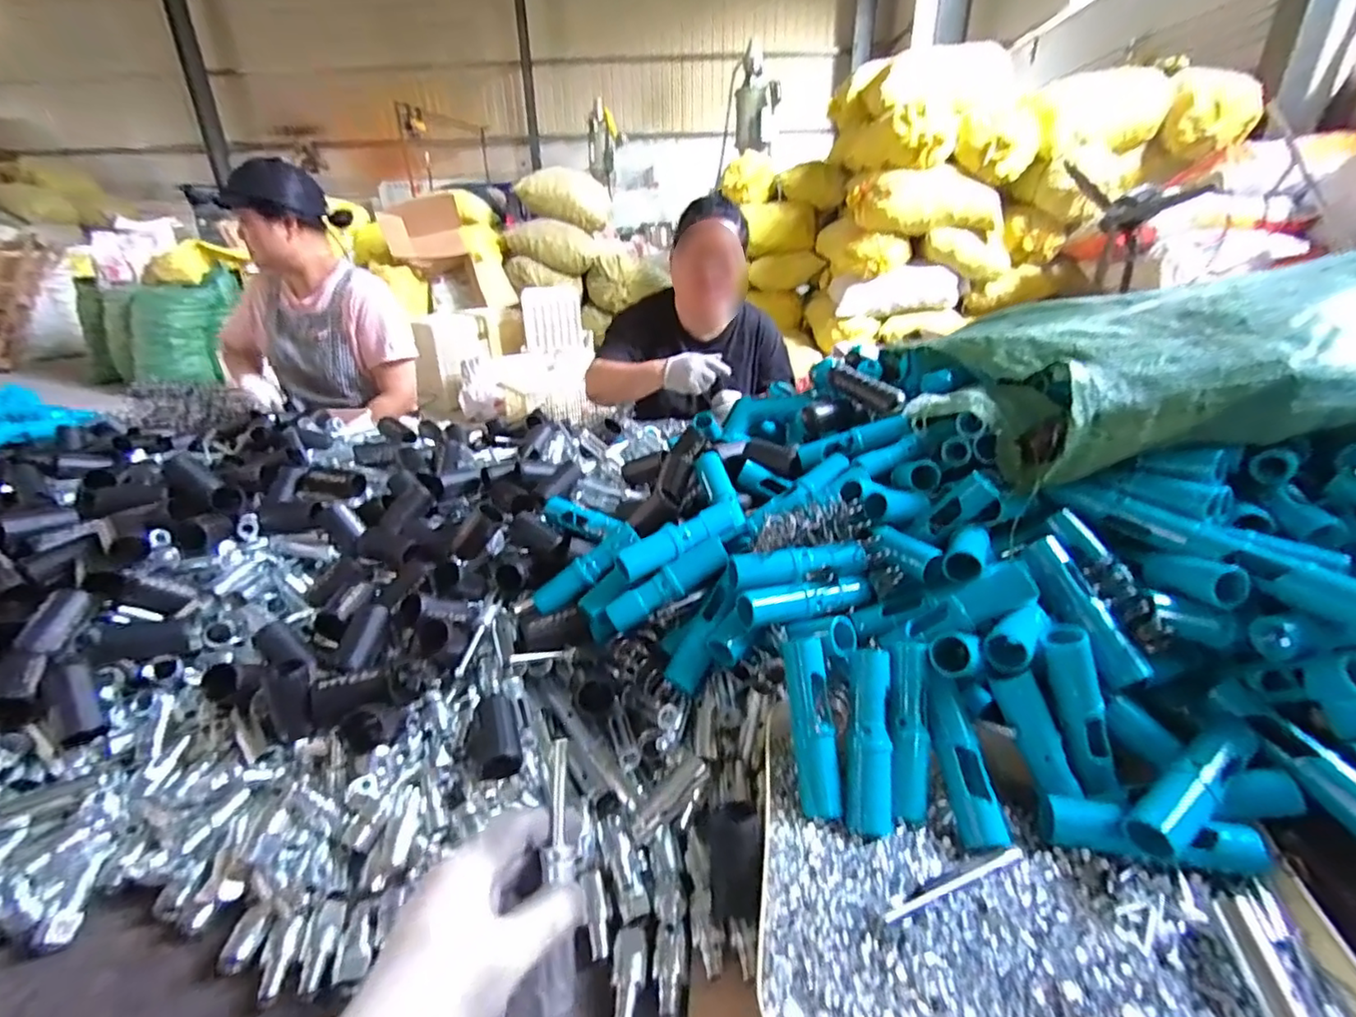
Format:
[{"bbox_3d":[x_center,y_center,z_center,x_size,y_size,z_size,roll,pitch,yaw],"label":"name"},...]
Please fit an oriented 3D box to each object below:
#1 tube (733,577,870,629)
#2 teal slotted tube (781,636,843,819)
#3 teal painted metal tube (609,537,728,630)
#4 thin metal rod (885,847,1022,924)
[{"bbox_3d":[0.109,0.076,0.499,0.115,0.023,0.032,-5,25,-9],"label":"tube"},{"bbox_3d":[0.097,0.157,0.437,0.029,0.120,0.020,-3,-16,-5],"label":"teal slotted tube"},{"bbox_3d":[-0.009,0.070,0.552,0.122,0.032,0.027,-32,30,-3],"label":"teal painted metal tube"},{"bbox_3d":[0.174,0.234,0.377,0.112,0.007,0.007,-11,27,-21],"label":"thin metal rod"}]

